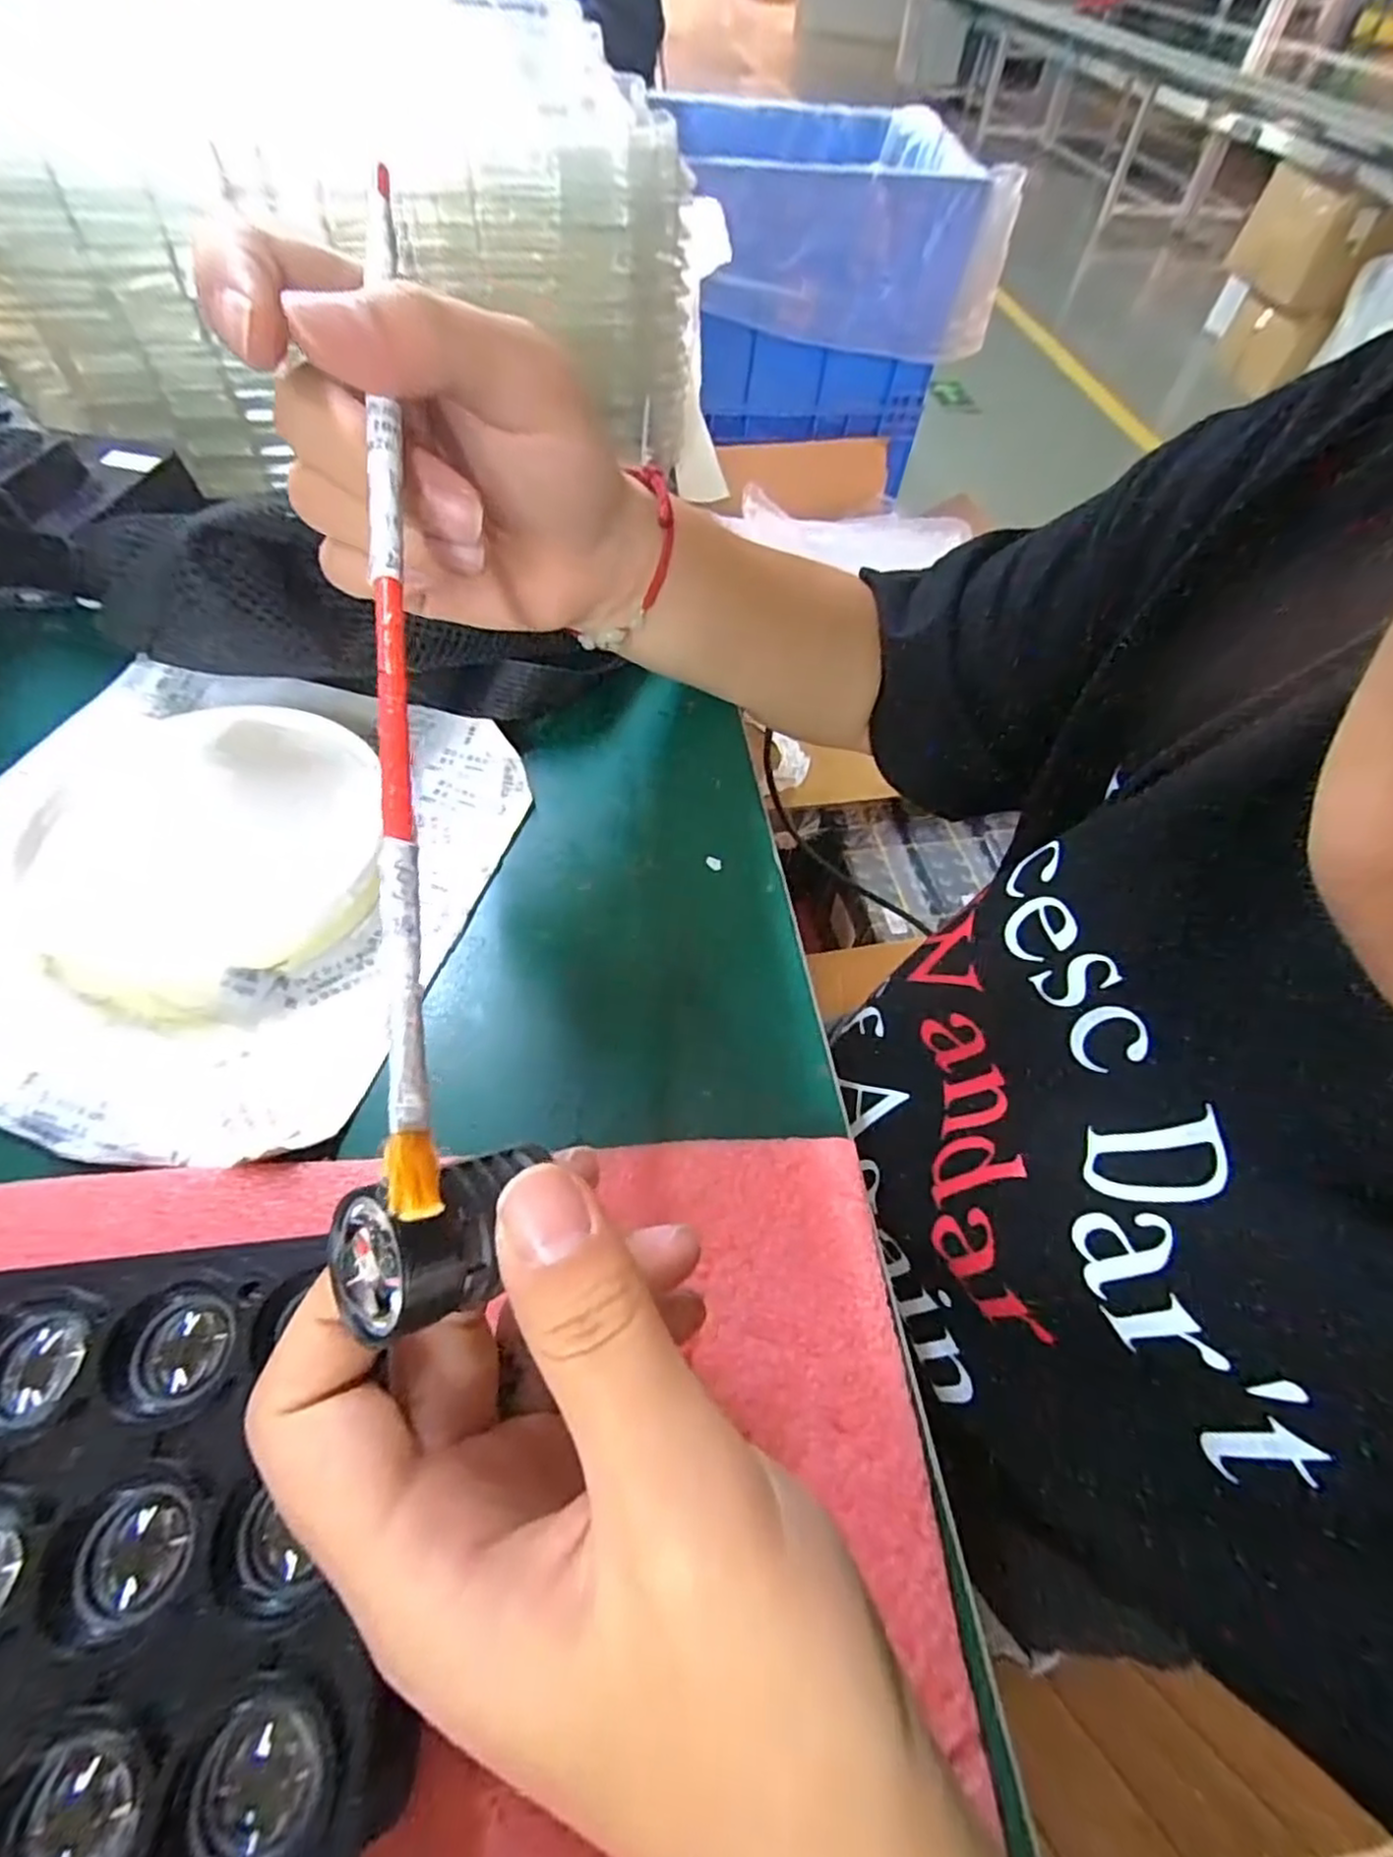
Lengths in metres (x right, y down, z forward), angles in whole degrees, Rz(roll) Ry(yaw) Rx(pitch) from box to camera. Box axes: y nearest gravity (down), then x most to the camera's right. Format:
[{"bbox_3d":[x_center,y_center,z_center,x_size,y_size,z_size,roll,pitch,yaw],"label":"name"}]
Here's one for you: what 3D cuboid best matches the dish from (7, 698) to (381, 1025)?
[{"bbox_3d":[-0.176,-0.033,0.252,0.127,0.017,0.116,38,62,19],"label":"dish"}]

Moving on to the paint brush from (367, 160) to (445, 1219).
[{"bbox_3d":[-0.060,-0.068,0.137,0.006,0.005,0.233,-6,73,-9],"label":"paint brush"}]

